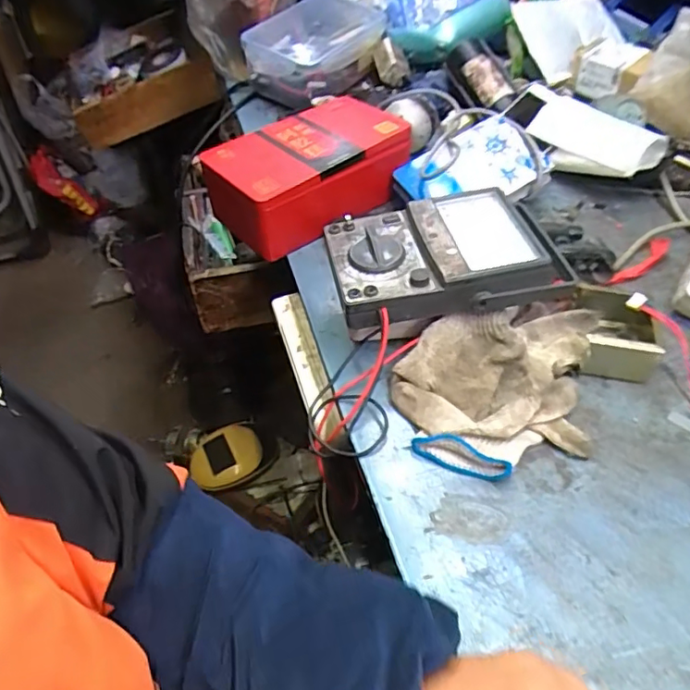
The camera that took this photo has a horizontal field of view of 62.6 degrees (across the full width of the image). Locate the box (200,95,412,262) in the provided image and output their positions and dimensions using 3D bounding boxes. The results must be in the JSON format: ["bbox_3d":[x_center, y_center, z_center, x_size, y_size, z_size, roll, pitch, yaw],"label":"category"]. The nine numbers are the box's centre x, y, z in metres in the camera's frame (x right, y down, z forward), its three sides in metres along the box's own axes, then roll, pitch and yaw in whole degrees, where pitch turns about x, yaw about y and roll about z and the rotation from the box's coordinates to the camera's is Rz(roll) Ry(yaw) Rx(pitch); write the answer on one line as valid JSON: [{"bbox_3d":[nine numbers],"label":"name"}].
[{"bbox_3d":[-0.038,-0.183,0.619,0.208,0.086,0.114,-30,53,-22],"label":"box"}]

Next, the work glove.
[{"bbox_3d":[0.133,0.031,0.443,0.179,0.038,0.126,-11,48,-7],"label":"work glove"}]

